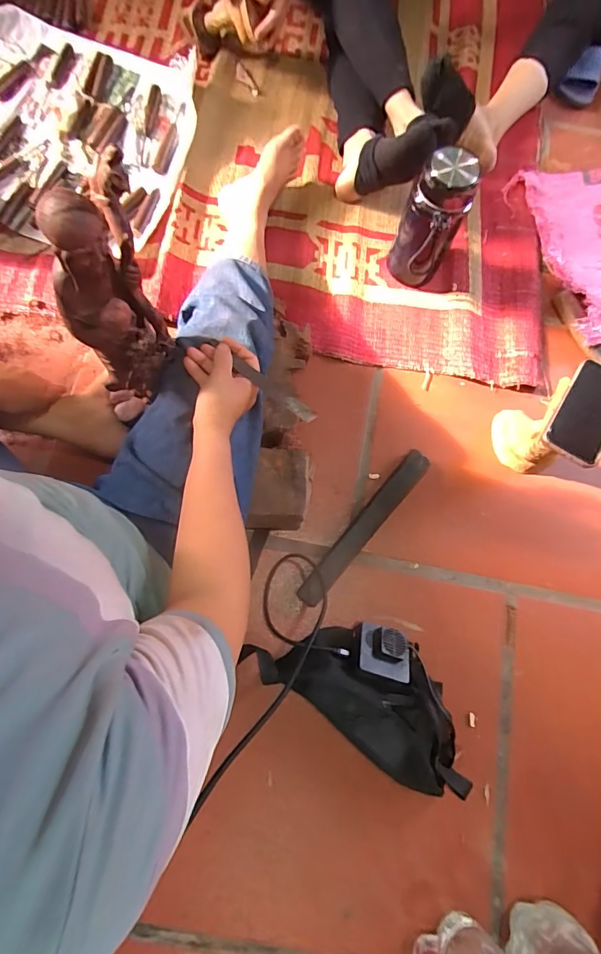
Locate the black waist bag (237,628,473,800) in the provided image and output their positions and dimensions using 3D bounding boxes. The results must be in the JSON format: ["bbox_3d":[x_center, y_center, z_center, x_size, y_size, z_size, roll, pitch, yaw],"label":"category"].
[{"bbox_3d":[0.099,0.311,0.625,0.323,0.062,0.137,31,75,5],"label":"black waist bag"}]

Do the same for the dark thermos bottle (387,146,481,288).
[{"bbox_3d":[0.225,-0.447,0.758,0.101,0.216,0.133,25,74,4],"label":"dark thermos bottle"}]

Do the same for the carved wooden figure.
[{"bbox_3d":[-0.197,-0.173,0.470,0.072,0.265,0.074,15,63,2],"label":"carved wooden figure"}]

